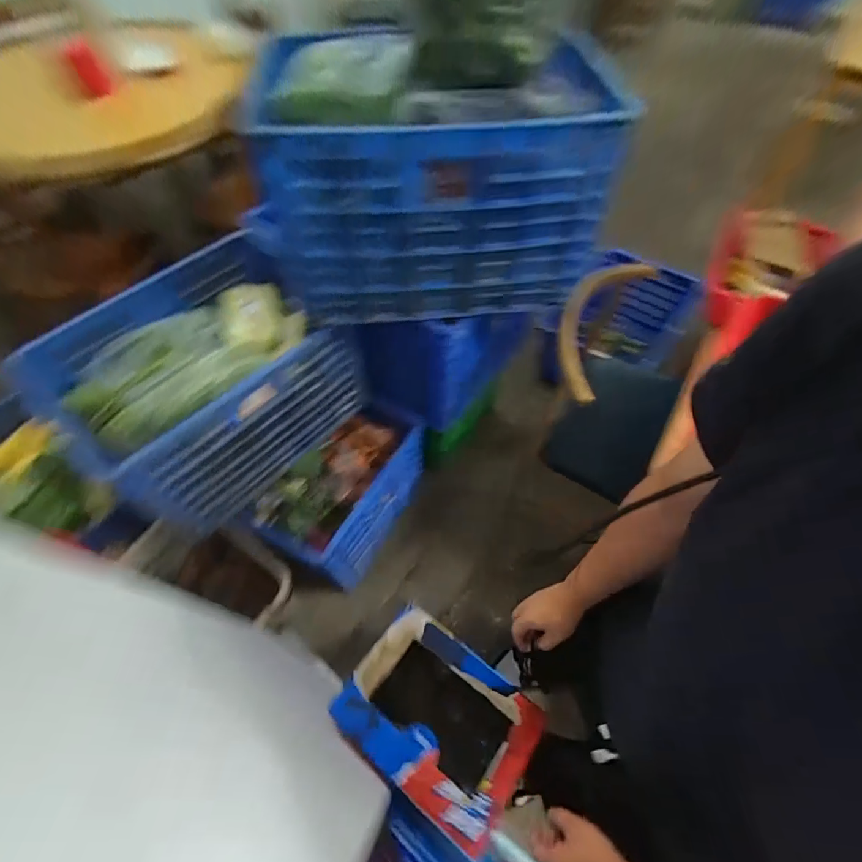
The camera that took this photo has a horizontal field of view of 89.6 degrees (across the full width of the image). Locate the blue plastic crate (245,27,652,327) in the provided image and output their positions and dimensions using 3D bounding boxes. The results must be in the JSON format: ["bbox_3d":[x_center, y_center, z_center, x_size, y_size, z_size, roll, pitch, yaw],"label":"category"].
[{"bbox_3d":[0.009,-0.457,0.813,0.554,0.373,0.298,-6,59,-4],"label":"blue plastic crate"}]

